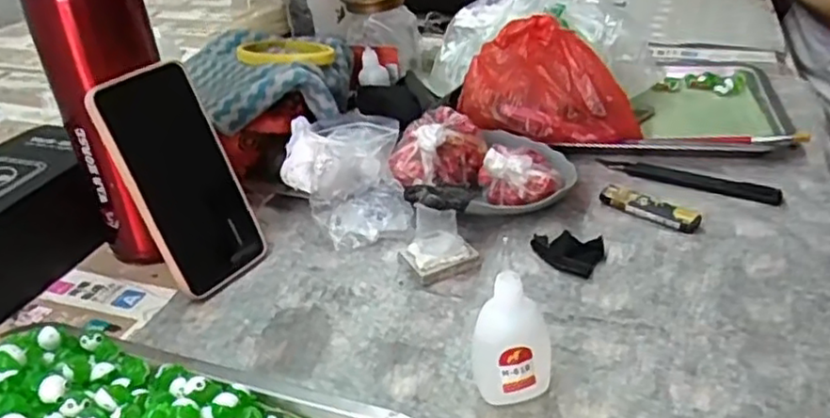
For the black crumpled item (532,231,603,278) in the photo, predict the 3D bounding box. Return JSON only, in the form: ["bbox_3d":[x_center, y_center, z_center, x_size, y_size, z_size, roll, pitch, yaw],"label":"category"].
[{"bbox_3d":[0.115,0.029,0.508,0.049,0.013,0.042,18,38,32],"label":"black crumpled item"}]

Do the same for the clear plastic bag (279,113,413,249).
[{"bbox_3d":[-0.059,-0.028,0.571,0.097,0.071,0.110,-7,31,-4],"label":"clear plastic bag"}]

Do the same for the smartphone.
[{"bbox_3d":[-0.169,-0.020,0.494,0.015,0.164,0.079,-5,27,39],"label":"smartphone"}]

